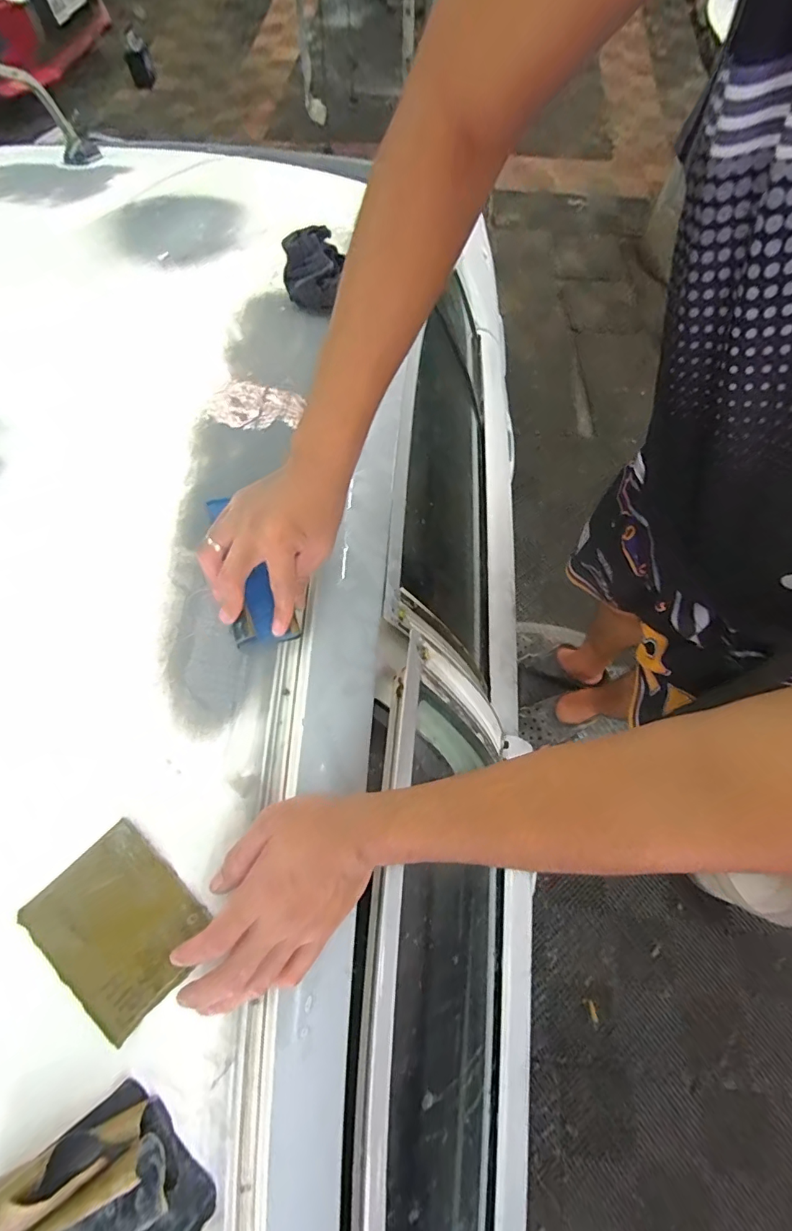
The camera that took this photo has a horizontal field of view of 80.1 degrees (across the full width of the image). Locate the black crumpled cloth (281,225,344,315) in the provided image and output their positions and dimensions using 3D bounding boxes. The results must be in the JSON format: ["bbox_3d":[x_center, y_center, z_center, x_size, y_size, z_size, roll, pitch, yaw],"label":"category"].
[{"bbox_3d":[-0.100,-0.420,0.577,0.070,0.060,0.083,-11,68,-4],"label":"black crumpled cloth"}]

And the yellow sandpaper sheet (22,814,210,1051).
[{"bbox_3d":[-0.204,0.228,0.350,0.116,0.004,0.090,44,69,8],"label":"yellow sandpaper sheet"}]

